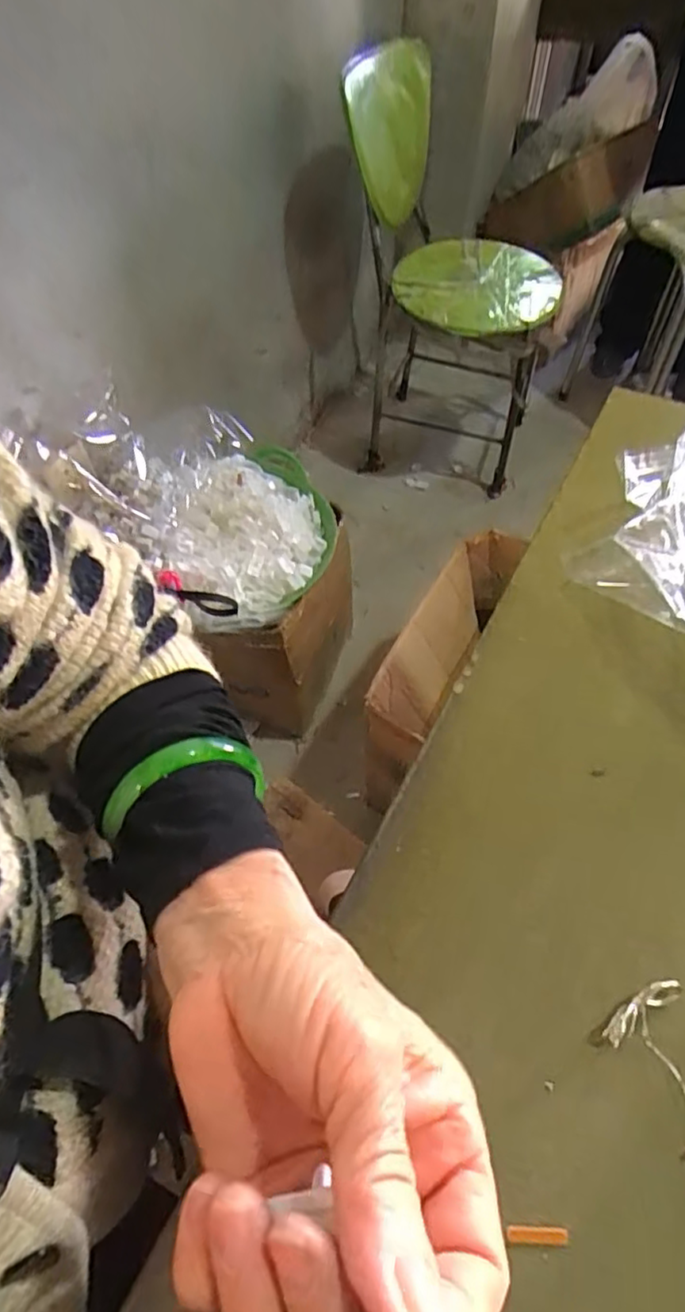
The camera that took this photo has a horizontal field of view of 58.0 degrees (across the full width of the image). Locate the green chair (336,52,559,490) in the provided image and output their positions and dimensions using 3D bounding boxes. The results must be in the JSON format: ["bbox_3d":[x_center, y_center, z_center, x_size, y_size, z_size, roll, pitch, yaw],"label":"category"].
[{"bbox_3d":[0.232,-0.761,1.330,0.407,0.743,0.434,11,56,9],"label":"green chair"}]

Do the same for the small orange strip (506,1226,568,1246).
[{"bbox_3d":[0.071,0.212,0.226,0.022,0.004,0.005,0,53,3],"label":"small orange strip"}]

